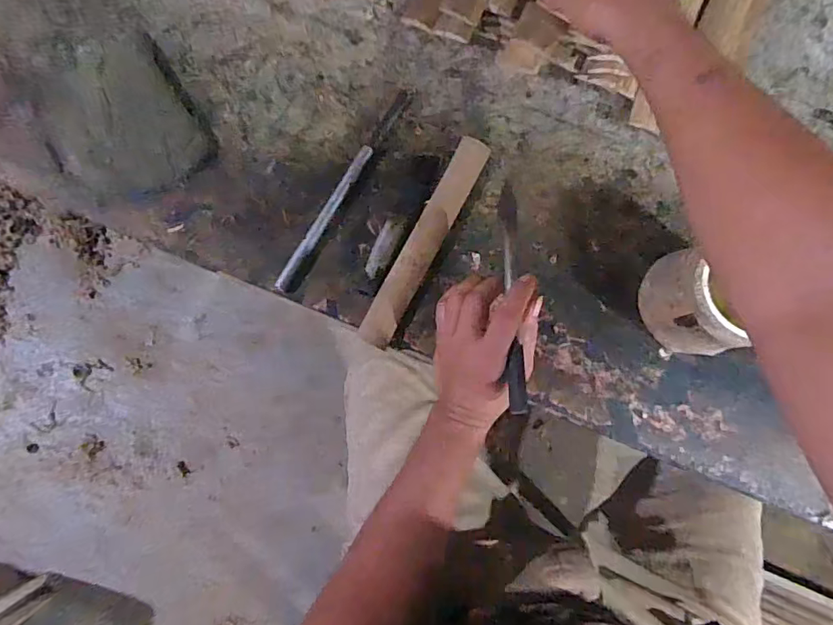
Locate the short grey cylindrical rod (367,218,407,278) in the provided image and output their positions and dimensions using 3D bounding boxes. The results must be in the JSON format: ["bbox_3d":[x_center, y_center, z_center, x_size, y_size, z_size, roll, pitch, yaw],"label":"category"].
[{"bbox_3d":[-0.031,-0.063,0.498,0.019,0.016,0.066,25,80,0],"label":"short grey cylindrical rod"}]

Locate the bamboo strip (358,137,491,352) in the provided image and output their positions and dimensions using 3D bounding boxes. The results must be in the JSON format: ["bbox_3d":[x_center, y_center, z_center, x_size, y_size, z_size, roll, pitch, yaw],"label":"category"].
[{"bbox_3d":[0.010,-0.073,0.504,0.032,0.017,0.231,28,80,1],"label":"bamboo strip"}]

